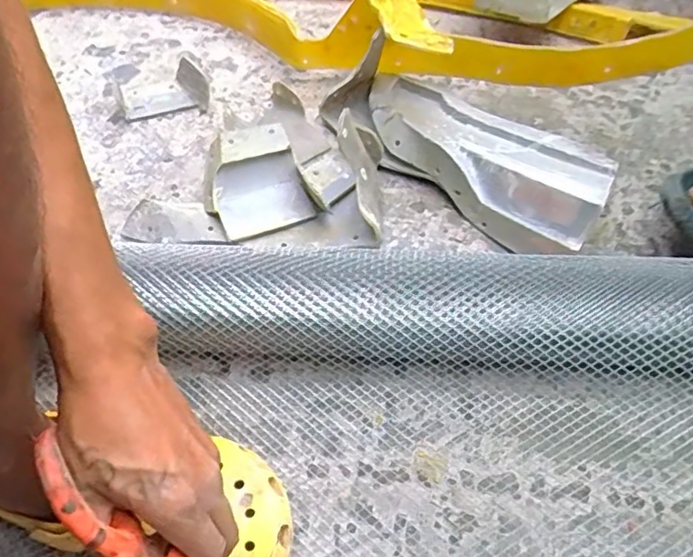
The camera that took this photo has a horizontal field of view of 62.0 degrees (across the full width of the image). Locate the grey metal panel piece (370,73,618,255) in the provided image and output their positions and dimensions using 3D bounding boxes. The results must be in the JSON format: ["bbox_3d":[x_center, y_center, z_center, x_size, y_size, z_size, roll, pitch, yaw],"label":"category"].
[{"bbox_3d":[0.141,-0.161,0.675,0.149,0.064,0.356,-39,62,-23],"label":"grey metal panel piece"}]

